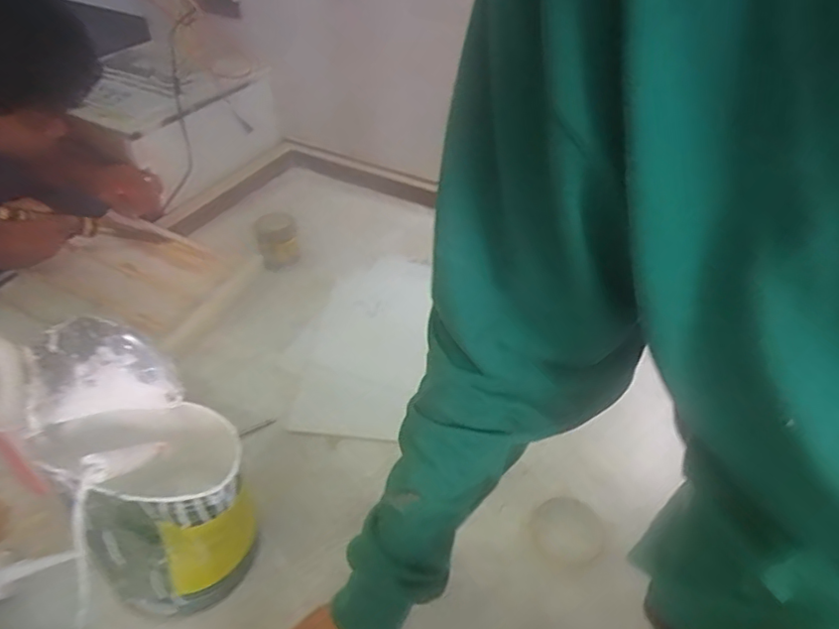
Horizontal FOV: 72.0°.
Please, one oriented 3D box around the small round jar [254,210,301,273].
[{"bbox_3d":[-0.247,-0.128,1.013,0.070,0.070,0.086,-6,45,-8],"label":"small round jar"}]

